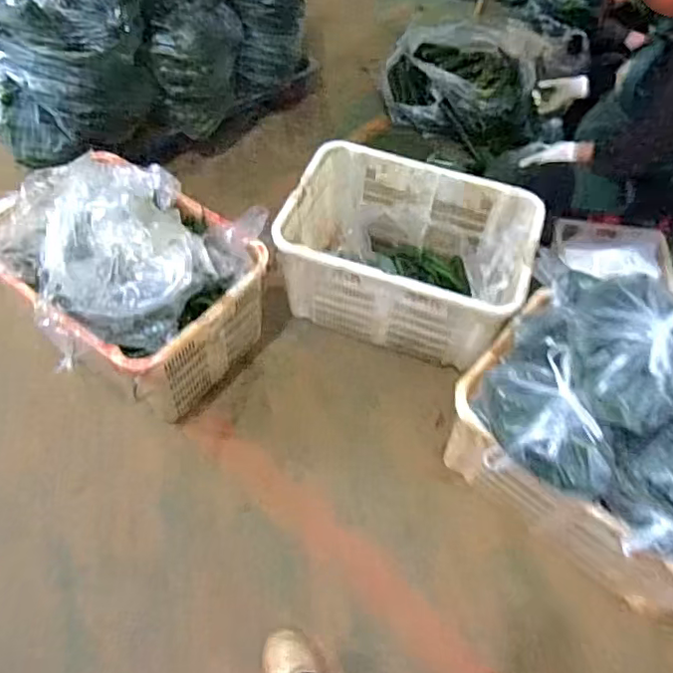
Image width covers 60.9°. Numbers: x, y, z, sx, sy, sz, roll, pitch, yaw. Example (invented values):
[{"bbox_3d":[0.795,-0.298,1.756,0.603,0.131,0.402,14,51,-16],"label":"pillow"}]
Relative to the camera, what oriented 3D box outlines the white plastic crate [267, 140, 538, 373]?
[{"bbox_3d":[0.199,-0.241,1.665,0.649,0.336,0.468,17,60,7],"label":"white plastic crate"}]

